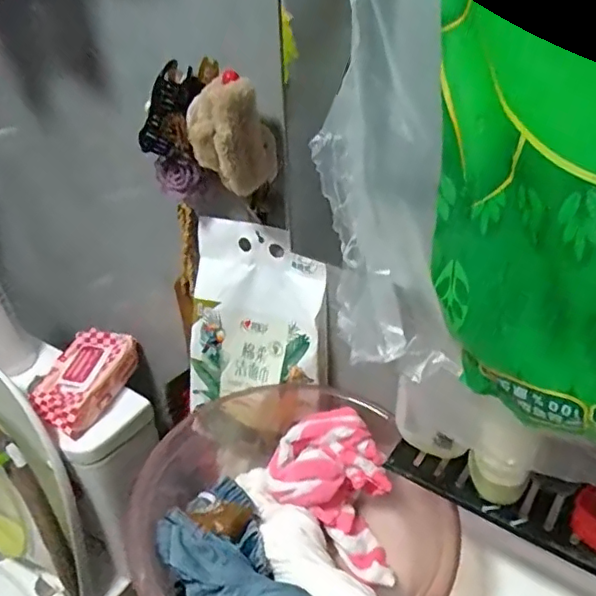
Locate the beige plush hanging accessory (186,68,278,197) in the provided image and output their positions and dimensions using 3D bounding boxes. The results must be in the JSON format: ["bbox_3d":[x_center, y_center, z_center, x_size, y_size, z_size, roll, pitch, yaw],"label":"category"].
[{"bbox_3d":[-0.066,-0.167,0.594,0.091,0.123,0.064,-8,36,-8],"label":"beige plush hanging accessory"}]

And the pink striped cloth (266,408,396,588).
[{"bbox_3d":[0.036,0.236,0.679,0.140,0.115,0.160,-3,35,-1],"label":"pink striped cloth"}]

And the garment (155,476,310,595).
[{"bbox_3d":[-0.065,0.284,0.594,0.120,0.062,0.238,-22,40,-25],"label":"garment"}]

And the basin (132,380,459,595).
[{"bbox_3d":[-0.007,0.248,0.658,0.303,0.137,0.314,-2,35,1],"label":"basin"}]

